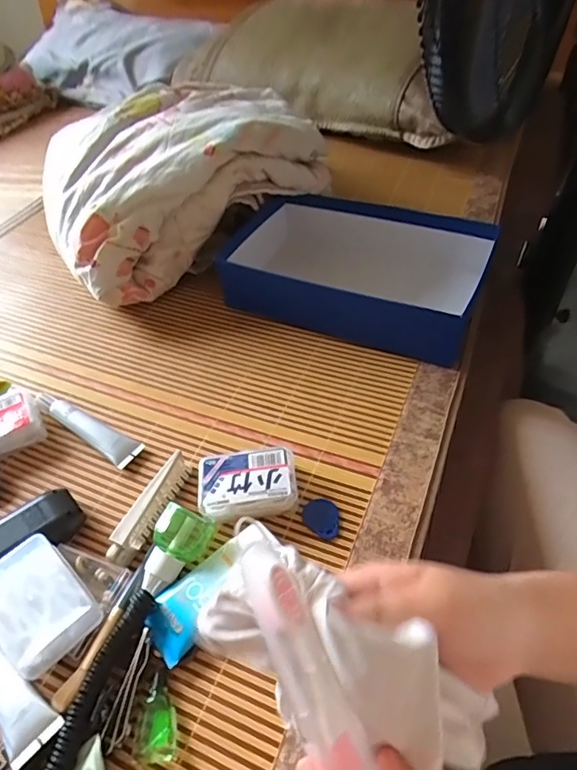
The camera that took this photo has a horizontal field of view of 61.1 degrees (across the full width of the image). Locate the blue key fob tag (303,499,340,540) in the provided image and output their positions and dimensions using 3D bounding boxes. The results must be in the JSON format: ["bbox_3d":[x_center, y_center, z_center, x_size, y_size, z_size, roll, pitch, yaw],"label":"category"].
[{"bbox_3d":[0.029,0.117,0.430,0.030,0.004,0.039,-8,47,-2],"label":"blue key fob tag"}]

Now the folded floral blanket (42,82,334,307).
[{"bbox_3d":[-0.153,-0.282,0.683,0.345,0.190,0.259,-21,48,-13],"label":"folded floral blanket"}]

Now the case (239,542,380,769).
[{"bbox_3d":[0.018,0.148,0.218,0.025,0.017,0.156,-25,82,-16],"label":"case"}]

